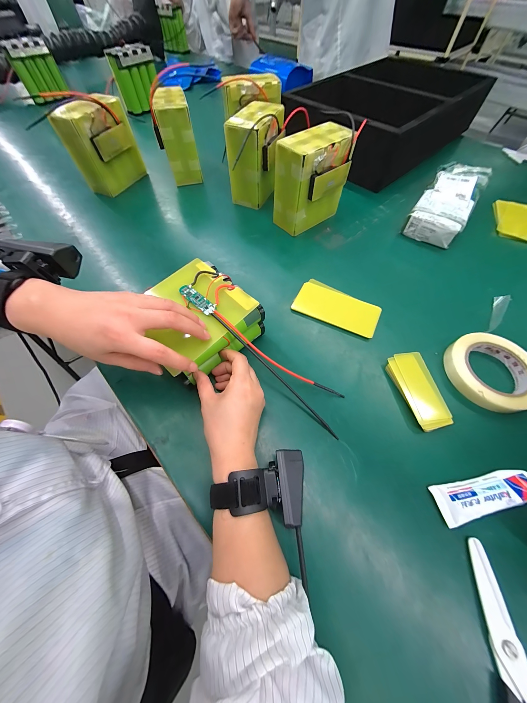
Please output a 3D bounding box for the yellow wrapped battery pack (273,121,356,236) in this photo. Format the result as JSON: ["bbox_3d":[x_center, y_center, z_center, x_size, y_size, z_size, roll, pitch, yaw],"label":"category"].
[{"bbox_3d":[0.096,-0.340,0.462,0.137,0.145,0.085,-34,66,-17],"label":"yellow wrapped battery pack"}]

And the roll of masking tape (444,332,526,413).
[{"bbox_3d":[0.328,0.027,0.323,0.104,0.022,0.113,0,62,0],"label":"roll of masking tape"}]

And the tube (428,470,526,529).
[{"bbox_3d":[0.264,0.154,0.249,0.146,0.020,0.036,-10,63,-5],"label":"tube"}]

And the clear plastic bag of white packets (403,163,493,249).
[{"bbox_3d":[0.418,-0.342,0.515,0.108,0.058,0.266,30,65,16],"label":"clear plastic bag of white packets"}]

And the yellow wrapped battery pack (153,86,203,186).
[{"bbox_3d":[-0.212,-0.523,0.565,0.080,0.160,0.106,-13,61,-7],"label":"yellow wrapped battery pack"}]

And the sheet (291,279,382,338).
[{"bbox_3d":[0.128,-0.079,0.398,0.142,0.009,0.077,24,65,13],"label":"sheet"}]

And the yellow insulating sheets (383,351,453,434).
[{"bbox_3d":[0.214,0.053,0.316,0.049,0.016,0.105,-8,62,-4],"label":"yellow insulating sheets"}]

